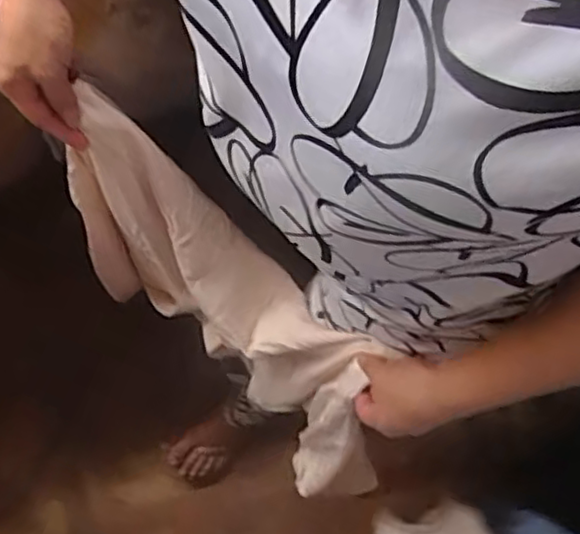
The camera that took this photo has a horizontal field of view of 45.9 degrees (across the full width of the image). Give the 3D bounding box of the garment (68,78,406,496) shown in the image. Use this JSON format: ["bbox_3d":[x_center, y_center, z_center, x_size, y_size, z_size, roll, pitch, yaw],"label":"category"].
[{"bbox_3d":[-0.043,0.069,0.706,0.147,0.386,0.386,-44,79,-8],"label":"garment"}]

